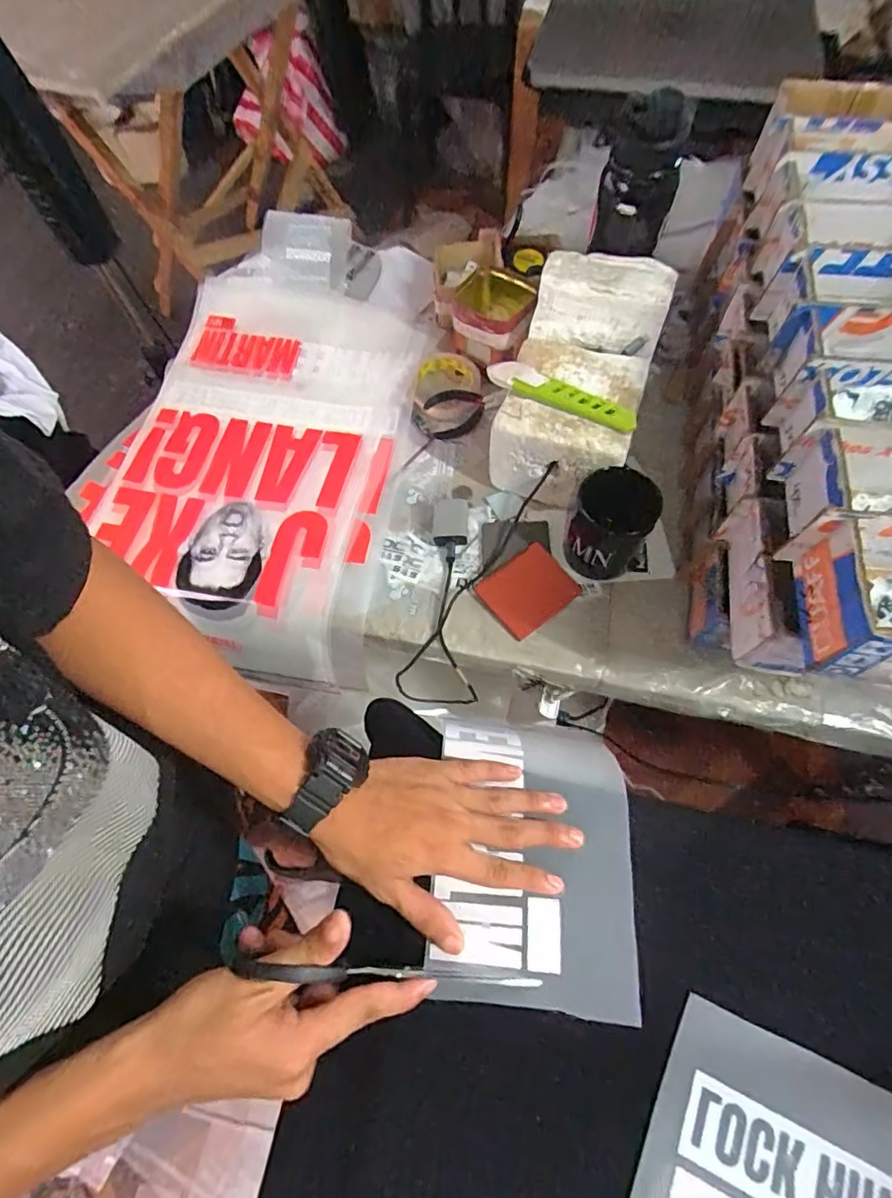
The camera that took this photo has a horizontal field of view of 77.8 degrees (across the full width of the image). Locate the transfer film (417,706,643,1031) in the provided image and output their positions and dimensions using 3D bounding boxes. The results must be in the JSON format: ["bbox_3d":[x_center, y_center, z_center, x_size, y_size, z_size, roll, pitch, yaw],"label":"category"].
[{"bbox_3d":[0.058,0.180,0.401,0.138,0.060,0.186,1,65,2],"label":"transfer film"}]

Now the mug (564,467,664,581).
[{"bbox_3d":[0.179,-0.076,0.585,0.089,0.106,0.080,16,66,8],"label":"mug"}]

